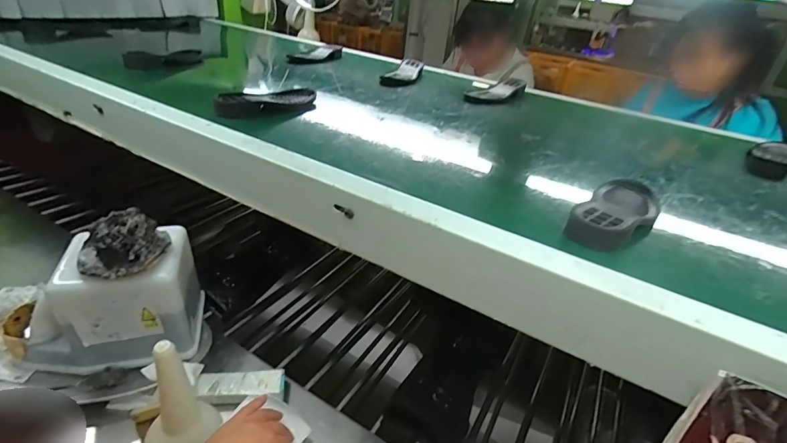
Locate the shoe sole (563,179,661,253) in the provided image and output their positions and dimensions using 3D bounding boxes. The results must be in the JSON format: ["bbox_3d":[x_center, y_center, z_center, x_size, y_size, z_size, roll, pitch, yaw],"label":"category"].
[{"bbox_3d":[0.270,-0.015,0.485,0.073,0.025,0.199,27,36,29],"label":"shoe sole"}]

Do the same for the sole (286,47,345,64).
[{"bbox_3d":[-0.222,-0.479,1.170,0.164,0.033,0.052,-19,40,-37],"label":"sole"}]

